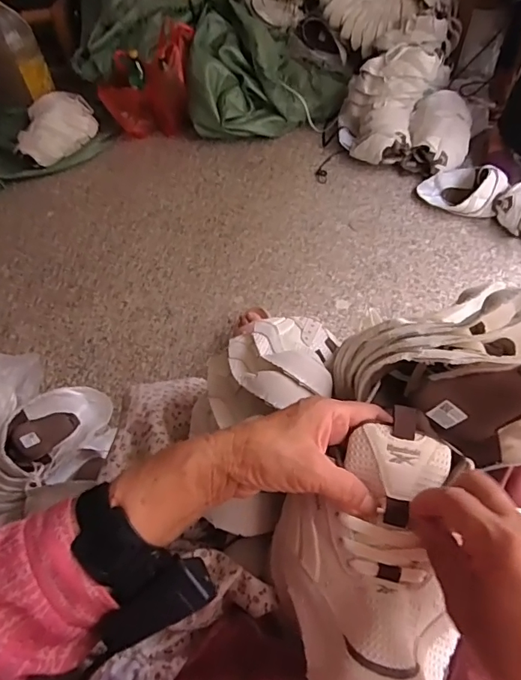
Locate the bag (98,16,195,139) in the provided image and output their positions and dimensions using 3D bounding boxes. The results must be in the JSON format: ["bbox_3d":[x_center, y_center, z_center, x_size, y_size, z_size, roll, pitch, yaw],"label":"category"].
[{"bbox_3d":[-0.362,-0.842,1.551,0.344,0.264,0.198,-17,54,-8],"label":"bag"}]

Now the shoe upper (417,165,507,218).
[{"bbox_3d":[0.554,-0.423,1.265,0.221,0.100,0.158,33,62,25],"label":"shoe upper"}]

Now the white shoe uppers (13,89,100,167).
[{"bbox_3d":[-0.680,-0.730,1.575,0.204,0.119,0.351,-6,53,0],"label":"white shoe uppers"}]

